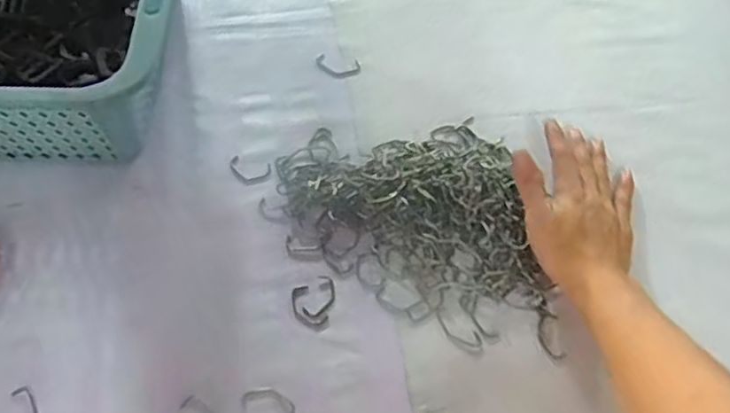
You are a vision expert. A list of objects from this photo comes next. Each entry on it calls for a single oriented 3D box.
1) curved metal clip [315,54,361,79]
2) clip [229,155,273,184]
[{"bbox_3d":[-0.025,-0.129,0.597,0.043,0.004,0.023,13,60,6],"label":"curved metal clip"},{"bbox_3d":[-0.096,-0.029,0.535,0.038,0.004,0.024,15,61,7],"label":"clip"}]

